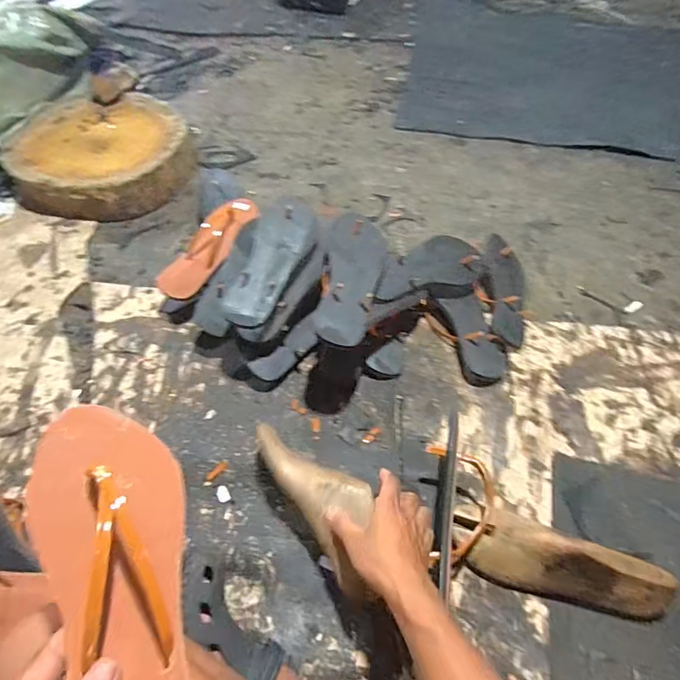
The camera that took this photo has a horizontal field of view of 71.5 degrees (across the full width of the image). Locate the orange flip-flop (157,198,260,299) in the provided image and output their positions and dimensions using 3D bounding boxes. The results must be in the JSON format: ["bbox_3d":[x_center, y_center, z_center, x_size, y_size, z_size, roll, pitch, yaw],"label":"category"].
[{"bbox_3d":[-0.212,-0.171,0.817,0.099,0.048,0.242,22,58,14],"label":"orange flip-flop"}]

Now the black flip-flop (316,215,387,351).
[{"bbox_3d":[0.017,-0.098,0.684,0.084,0.035,0.236,7,56,5],"label":"black flip-flop"}]

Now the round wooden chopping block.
[{"bbox_3d":[-0.504,-0.407,1.022,0.356,0.086,0.341,0,57,0],"label":"round wooden chopping block"}]

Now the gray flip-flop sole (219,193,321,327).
[{"bbox_3d":[-0.099,-0.122,0.716,0.091,0.034,0.234,11,56,8],"label":"gray flip-flop sole"}]

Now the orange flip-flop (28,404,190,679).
[{"bbox_3d":[-0.141,0.159,0.304,0.089,0.046,0.251,-13,59,-21],"label":"orange flip-flop"}]

